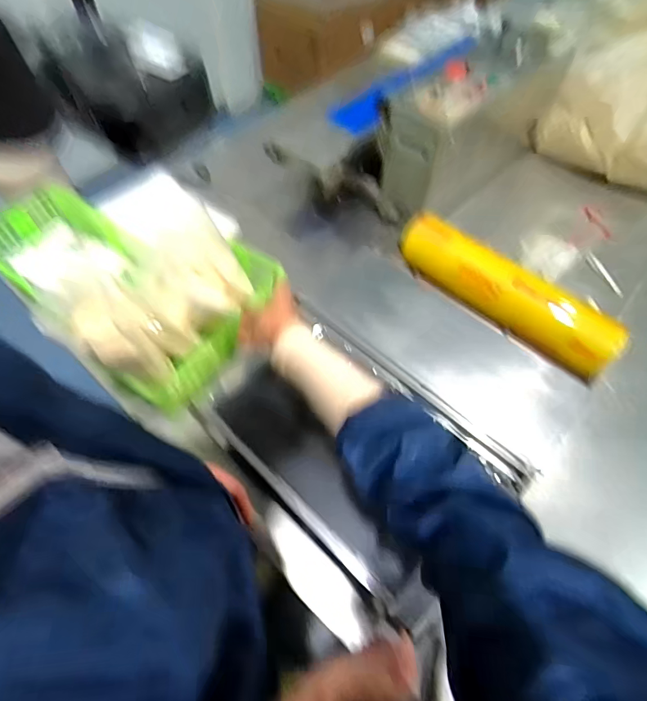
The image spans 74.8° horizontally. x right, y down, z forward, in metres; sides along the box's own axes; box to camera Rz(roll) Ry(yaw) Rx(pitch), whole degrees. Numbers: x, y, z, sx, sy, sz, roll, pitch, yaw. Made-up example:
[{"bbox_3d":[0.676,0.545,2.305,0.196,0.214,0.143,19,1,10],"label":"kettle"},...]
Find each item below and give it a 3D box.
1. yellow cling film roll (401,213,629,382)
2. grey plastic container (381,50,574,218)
[{"bbox_3d":[0.333,-0.113,0.784,0.099,0.082,0.420,-41,66,-21],"label":"yellow cling film roll"},{"bbox_3d":[0.355,-0.537,0.995,0.156,0.247,0.527,39,67,22],"label":"grey plastic container"}]

